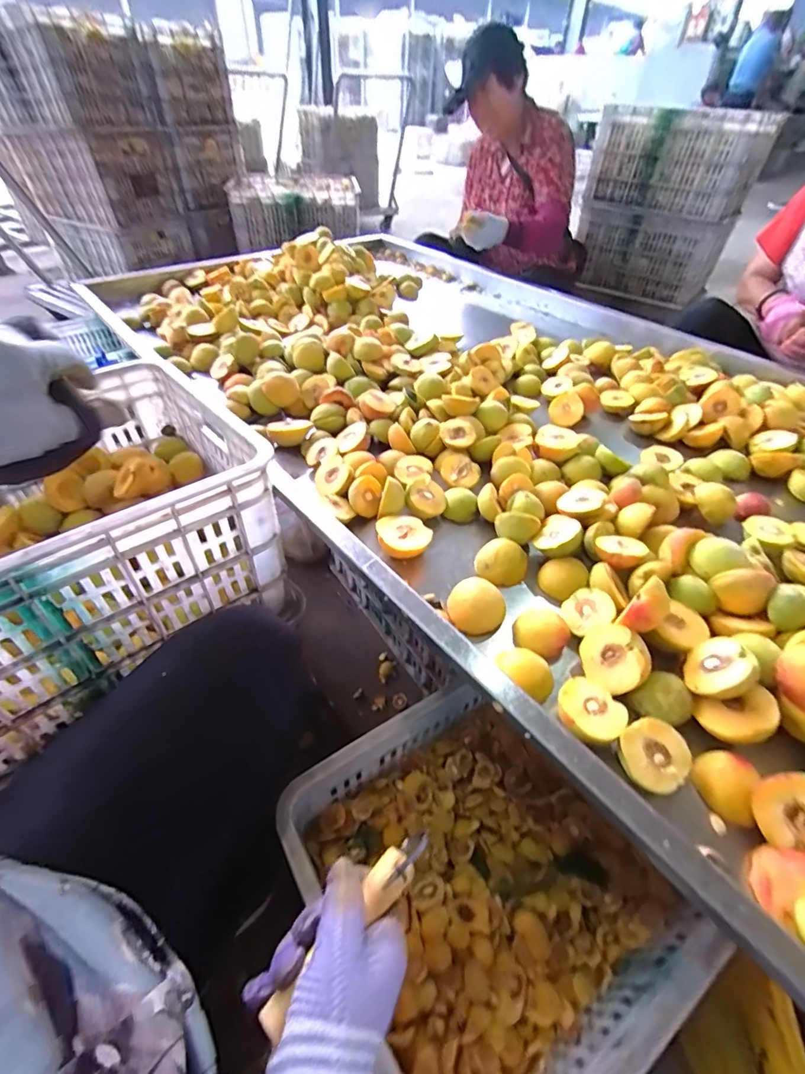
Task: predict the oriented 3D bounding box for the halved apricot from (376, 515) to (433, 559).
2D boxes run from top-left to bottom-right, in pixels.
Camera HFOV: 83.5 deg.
[{"bbox_3d":[0.001,0.003,0.602,0.067,0.040,0.065,-4,46,-7],"label":"halved apricot"}]

